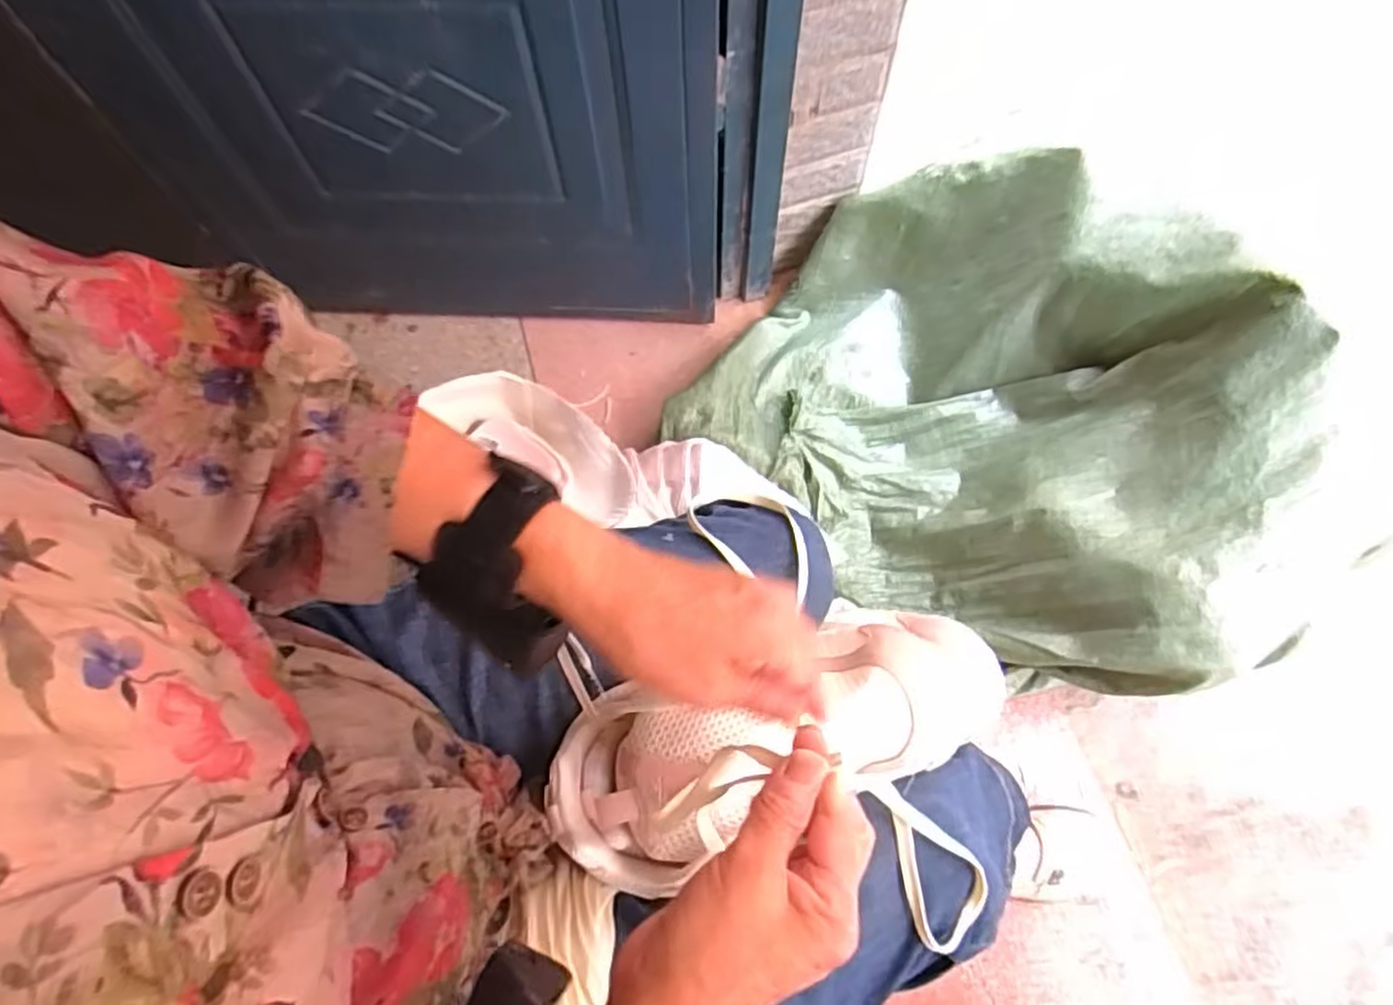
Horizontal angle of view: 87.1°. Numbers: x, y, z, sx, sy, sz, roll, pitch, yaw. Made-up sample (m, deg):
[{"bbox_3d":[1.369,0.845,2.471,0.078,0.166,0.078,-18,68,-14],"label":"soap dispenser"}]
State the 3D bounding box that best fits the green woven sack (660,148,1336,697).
[{"bbox_3d":[0.345,-0.112,0.838,0.632,0.283,0.433,40,74,15],"label":"green woven sack"}]

